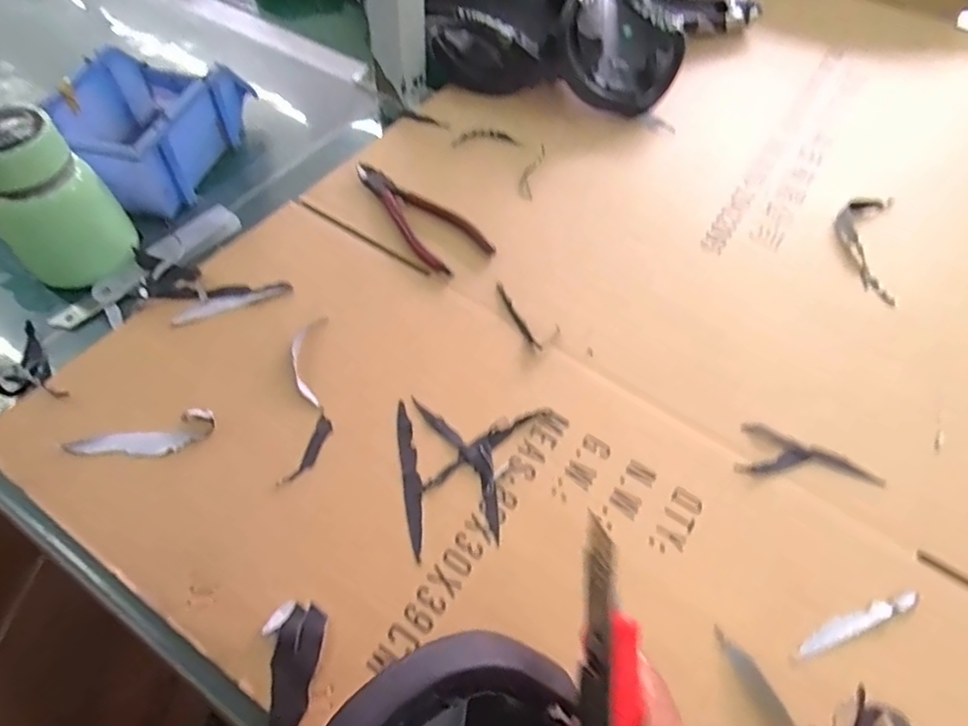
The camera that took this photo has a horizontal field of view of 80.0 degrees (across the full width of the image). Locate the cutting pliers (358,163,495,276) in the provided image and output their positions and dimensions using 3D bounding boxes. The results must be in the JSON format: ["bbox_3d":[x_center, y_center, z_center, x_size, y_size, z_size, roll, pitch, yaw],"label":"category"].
[{"bbox_3d":[-0.056,-0.135,0.509,0.061,0.009,0.144,-32,64,-22],"label":"cutting pliers"}]

